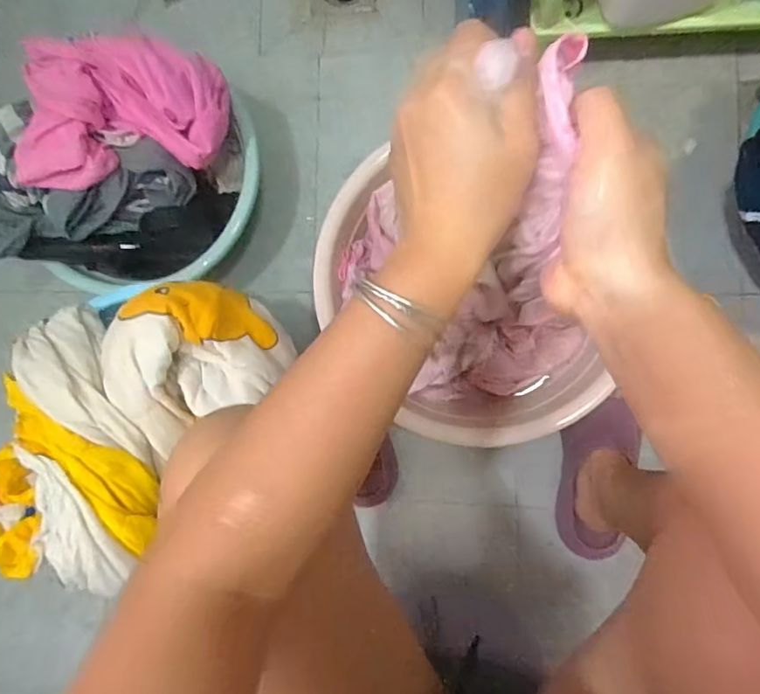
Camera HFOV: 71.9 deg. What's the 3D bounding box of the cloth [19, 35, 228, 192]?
[{"bbox_3d":[-0.292,-0.267,0.597,0.217,0.074,0.171,0,87,6],"label":"cloth"}]

